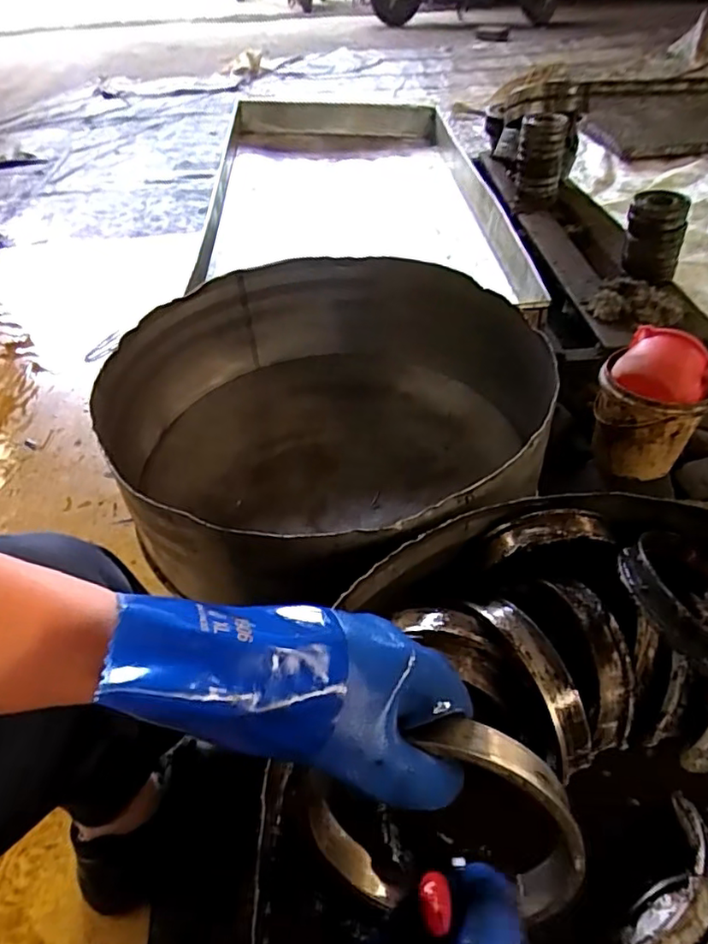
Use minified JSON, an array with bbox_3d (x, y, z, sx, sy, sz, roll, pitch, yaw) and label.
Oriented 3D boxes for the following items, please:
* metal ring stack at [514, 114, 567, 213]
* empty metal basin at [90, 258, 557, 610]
[{"bbox_3d":[0.507,-0.846,1.615,0.122,0.230,0.156,7,47,13],"label":"metal ring stack"},{"bbox_3d":[-0.046,-0.071,0.841,0.584,0.215,0.592,-3,46,3],"label":"empty metal basin"}]

